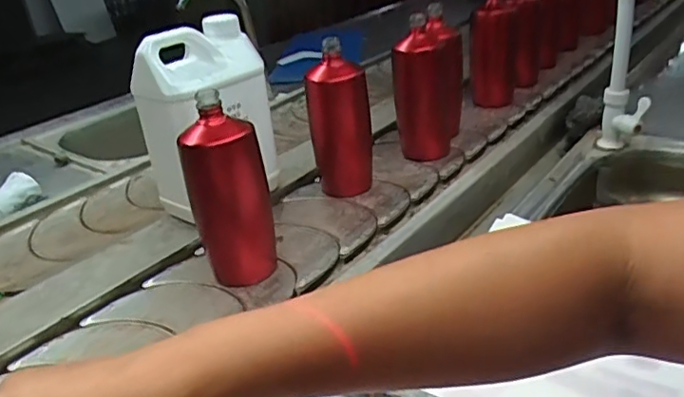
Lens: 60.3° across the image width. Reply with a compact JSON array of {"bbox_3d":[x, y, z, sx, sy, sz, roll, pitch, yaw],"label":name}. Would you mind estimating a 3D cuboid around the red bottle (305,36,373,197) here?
[{"bbox_3d":[-0.001,-0.110,0.818,0.084,0.188,0.086,-1,27,5],"label":"red bottle"}]

